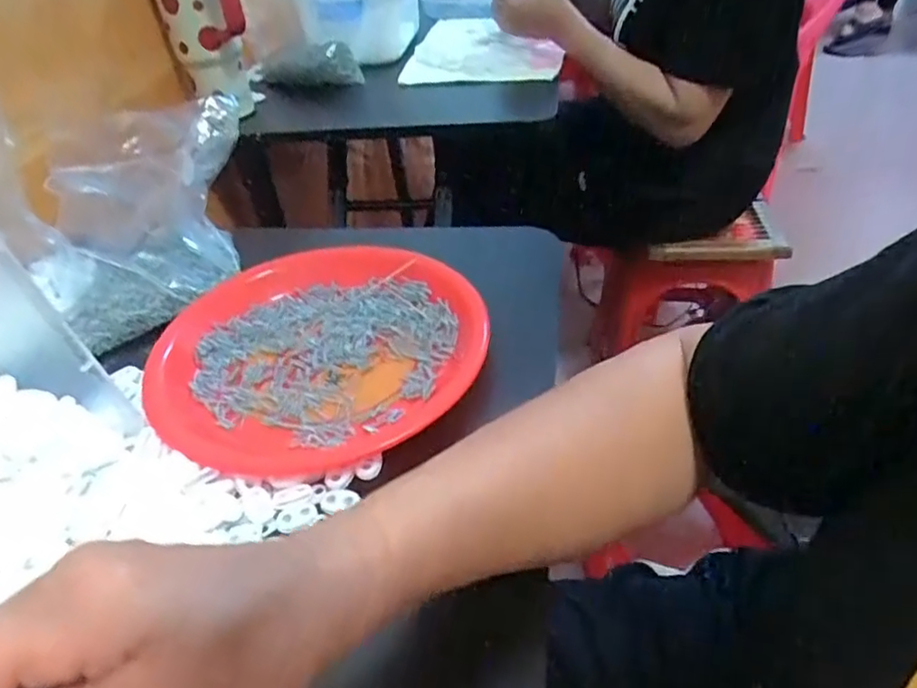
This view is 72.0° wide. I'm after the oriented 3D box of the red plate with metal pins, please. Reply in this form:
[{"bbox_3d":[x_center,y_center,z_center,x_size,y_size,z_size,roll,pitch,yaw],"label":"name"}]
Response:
[{"bbox_3d":[-0.101,0.000,0.453,0.224,0.020,0.219,-4,39,3],"label":"red plate with metal pins"}]

